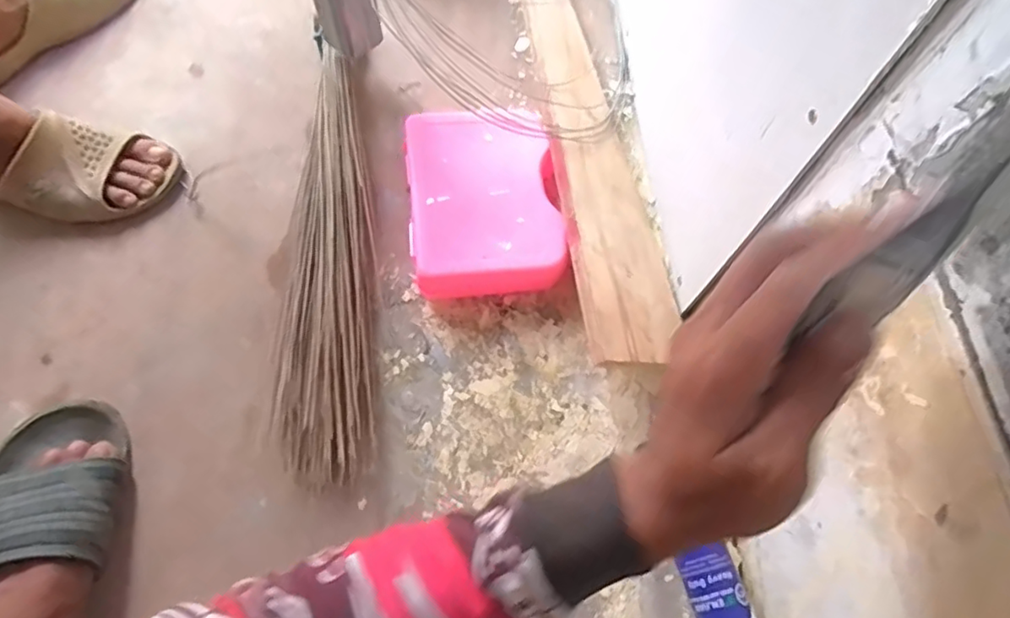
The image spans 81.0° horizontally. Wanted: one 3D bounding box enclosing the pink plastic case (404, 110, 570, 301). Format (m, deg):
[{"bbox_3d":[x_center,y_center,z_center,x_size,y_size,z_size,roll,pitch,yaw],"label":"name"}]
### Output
[{"bbox_3d":[-0.025,-0.119,0.650,0.159,0.057,0.230,-5,67,-5],"label":"pink plastic case"}]

